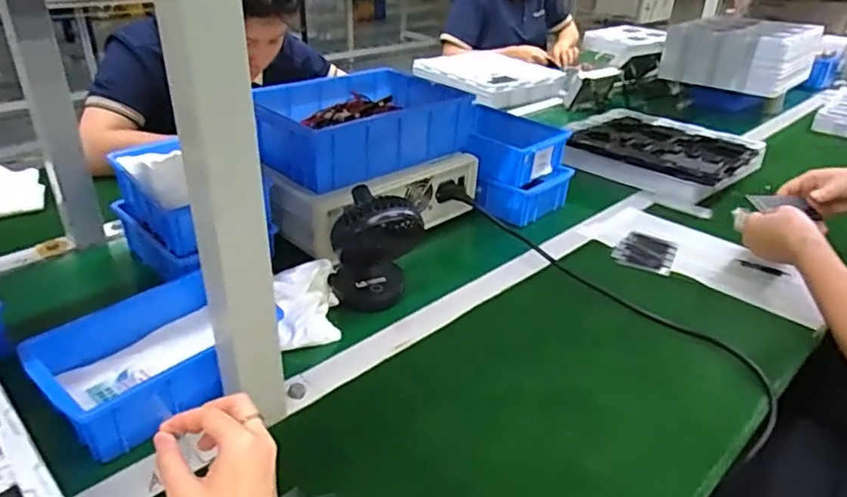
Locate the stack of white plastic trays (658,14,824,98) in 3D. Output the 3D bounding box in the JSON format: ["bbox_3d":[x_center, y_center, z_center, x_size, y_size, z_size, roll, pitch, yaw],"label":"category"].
[{"bbox_3d":[0.769,-0.484,1.450,0.296,0.137,0.261,26,38,36],"label":"stack of white plastic trays"}]

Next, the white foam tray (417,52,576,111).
[{"bbox_3d":[0.171,-0.441,1.518,0.310,0.052,0.392,-17,35,-29],"label":"white foam tray"}]

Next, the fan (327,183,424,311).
[{"bbox_3d":[-0.053,-0.006,0.655,0.101,0.151,0.074,-2,30,-7],"label":"fan"}]

